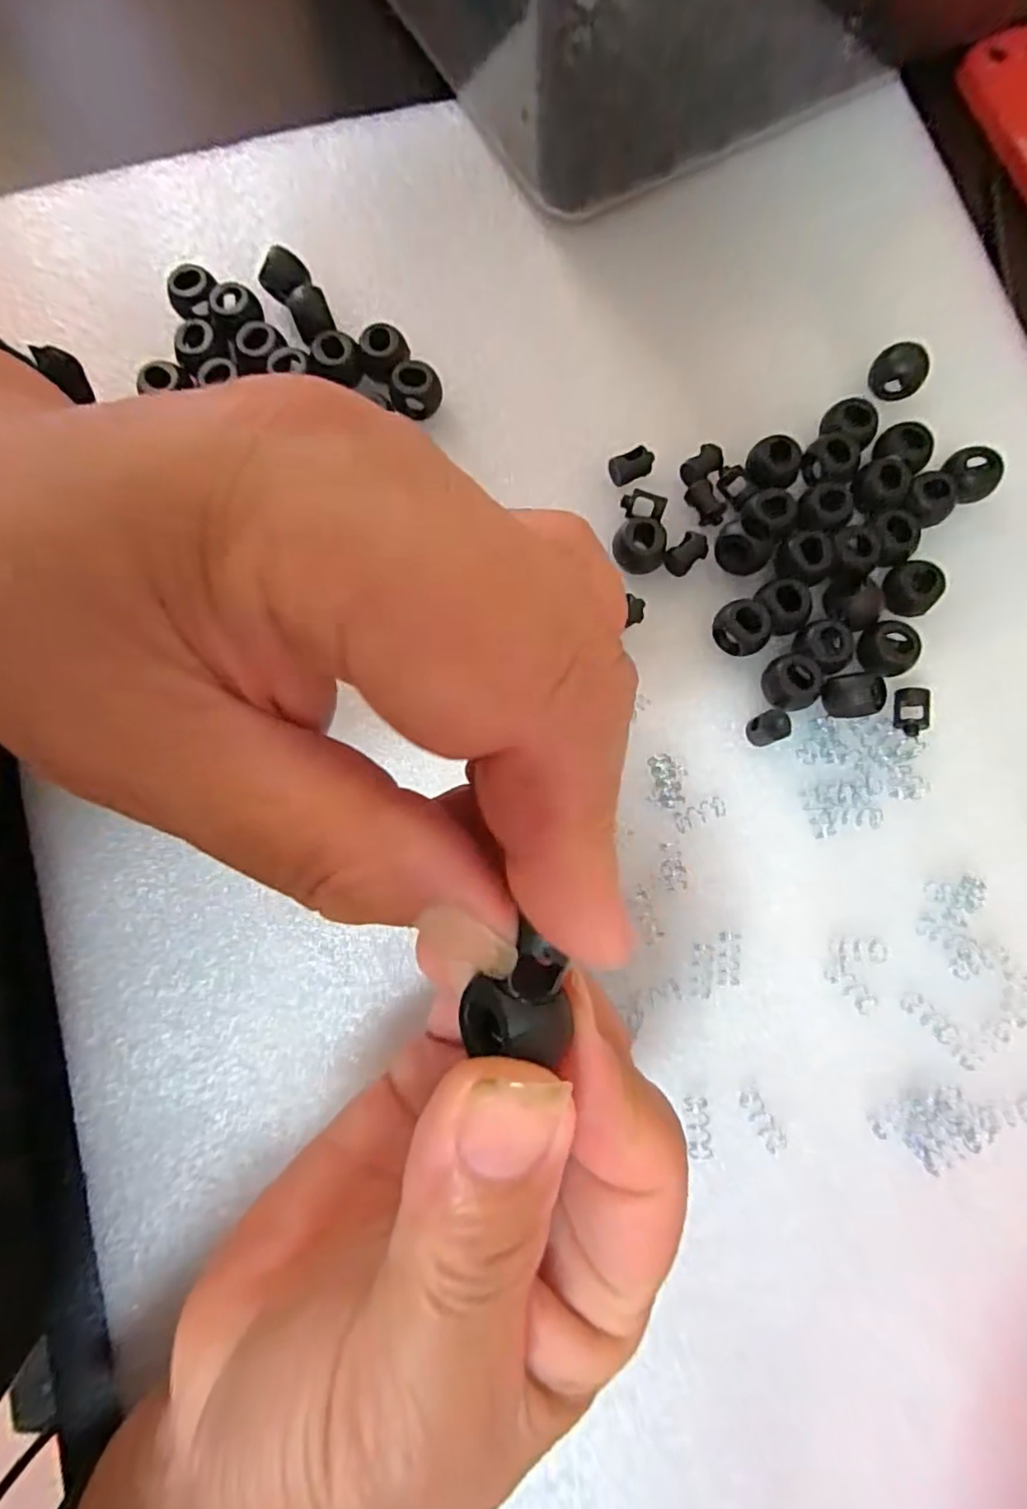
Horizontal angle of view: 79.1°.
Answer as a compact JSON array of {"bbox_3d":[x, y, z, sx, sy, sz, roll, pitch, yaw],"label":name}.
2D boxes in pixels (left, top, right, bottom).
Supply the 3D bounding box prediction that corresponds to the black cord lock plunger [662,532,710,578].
[{"bbox_3d":[0.058,-0.067,0.208,0.015,0.008,0.009,-40,82,-6],"label":"black cord lock plunger"}]

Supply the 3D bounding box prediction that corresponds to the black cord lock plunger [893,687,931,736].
[{"bbox_3d":[0.128,-0.014,0.198,0.010,0.005,0.015,3,80,1],"label":"black cord lock plunger"}]

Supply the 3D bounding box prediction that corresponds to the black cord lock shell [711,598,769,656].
[{"bbox_3d":[0.075,-0.042,0.203,0.017,0.012,0.016,0,80,0],"label":"black cord lock shell"}]

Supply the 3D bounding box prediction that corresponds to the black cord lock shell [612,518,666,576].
[{"bbox_3d":[0.042,-0.068,0.205,0.016,0.013,0.012,-1,80,0],"label":"black cord lock shell"}]

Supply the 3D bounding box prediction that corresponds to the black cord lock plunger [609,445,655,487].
[{"bbox_3d":[0.041,-0.099,0.214,0.016,0.006,0.008,-21,80,-3],"label":"black cord lock plunger"}]

